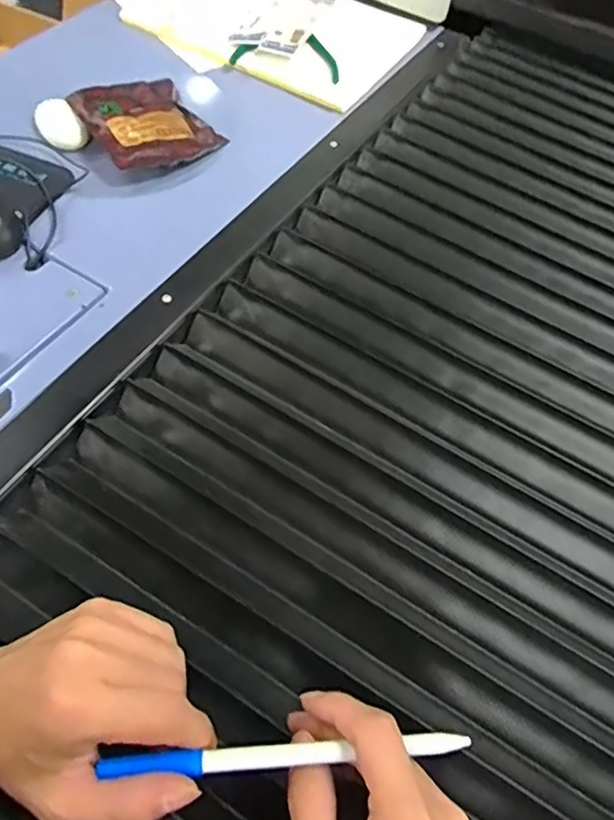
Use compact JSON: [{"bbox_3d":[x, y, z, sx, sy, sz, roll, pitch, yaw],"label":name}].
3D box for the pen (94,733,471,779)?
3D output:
[{"bbox_3d":[-0.008,0.158,0.280,0.164,0.009,0.011,-2,57,-5],"label":"pen"}]

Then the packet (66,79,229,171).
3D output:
[{"bbox_3d":[-0.170,-0.306,0.651,0.120,0.023,0.148,-27,63,-21],"label":"packet"}]

